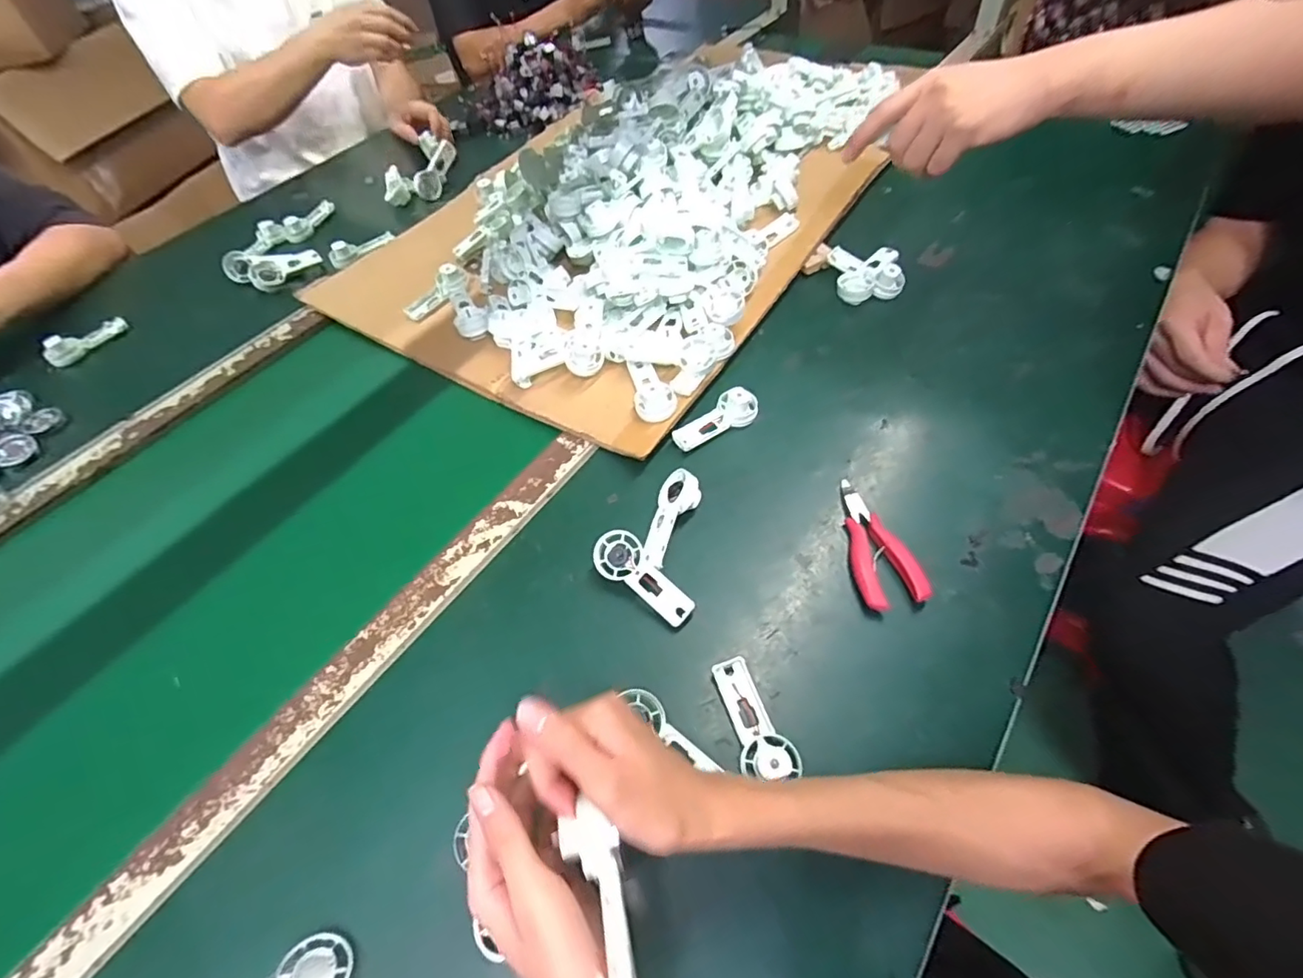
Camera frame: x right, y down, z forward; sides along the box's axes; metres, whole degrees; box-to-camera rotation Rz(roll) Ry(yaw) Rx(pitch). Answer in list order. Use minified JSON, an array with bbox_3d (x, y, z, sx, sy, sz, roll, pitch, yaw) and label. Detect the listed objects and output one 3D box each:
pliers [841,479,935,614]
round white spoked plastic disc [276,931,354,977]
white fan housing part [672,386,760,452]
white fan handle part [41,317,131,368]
[{"bbox_3d":[0.185,0.044,0.478,0.050,0.016,0.120,-13,54,-5],"label":"pliers"},{"bbox_3d":[-0.198,0.285,0.332,0.038,0.004,0.036,22,36,-16],"label":"round white spoked plastic disc"},{"bbox_3d":[0.065,-0.071,0.561,0.094,0.026,0.032,-28,57,-15],"label":"white fan housing part"},{"bbox_3d":[-0.742,-0.197,0.737,0.031,0.030,0.096,24,60,21],"label":"white fan handle part"}]

